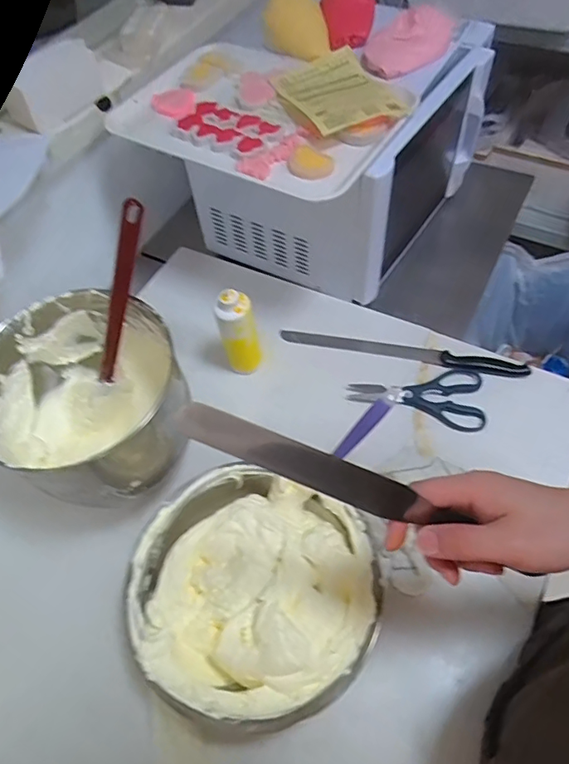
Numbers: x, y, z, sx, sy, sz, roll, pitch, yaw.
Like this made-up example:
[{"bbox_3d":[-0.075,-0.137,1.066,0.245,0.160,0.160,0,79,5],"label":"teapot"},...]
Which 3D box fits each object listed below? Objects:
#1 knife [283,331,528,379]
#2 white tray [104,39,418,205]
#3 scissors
[{"bbox_3d":[0.174,-0.048,0.780,0.364,0.013,0.029,11,59,12],"label":"knife"},{"bbox_3d":[-0.042,-0.373,0.706,0.381,0.034,0.247,23,62,18],"label":"white tray"},{"bbox_3d":[0.195,0.007,0.745,0.189,0.016,0.095,14,59,13],"label":"scissors"}]

